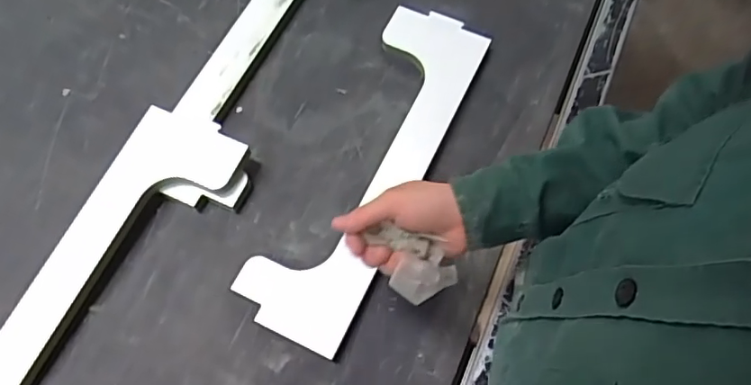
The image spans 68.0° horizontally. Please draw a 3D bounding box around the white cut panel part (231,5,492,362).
[{"bbox_3d":[-0.003,-0.039,0.647,0.125,0.029,0.436,24,67,12],"label":"white cut panel part"}]

